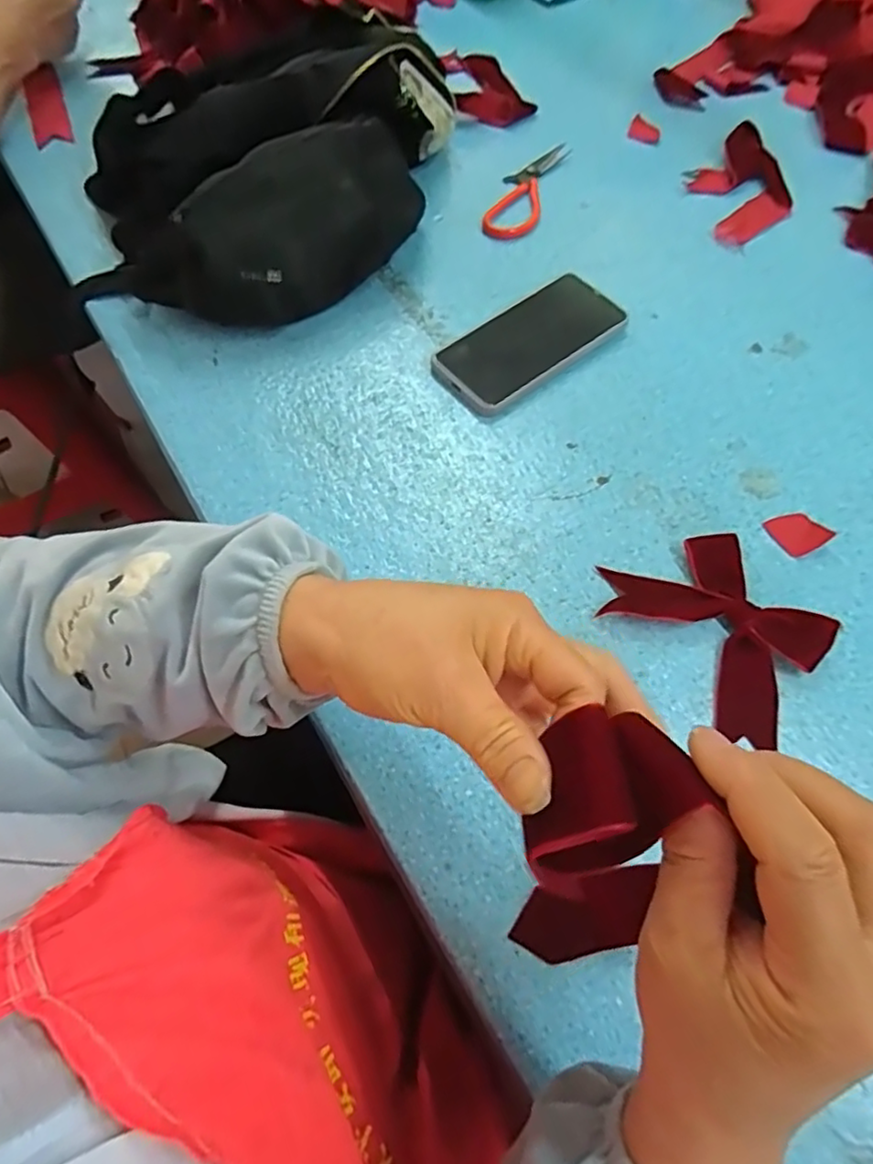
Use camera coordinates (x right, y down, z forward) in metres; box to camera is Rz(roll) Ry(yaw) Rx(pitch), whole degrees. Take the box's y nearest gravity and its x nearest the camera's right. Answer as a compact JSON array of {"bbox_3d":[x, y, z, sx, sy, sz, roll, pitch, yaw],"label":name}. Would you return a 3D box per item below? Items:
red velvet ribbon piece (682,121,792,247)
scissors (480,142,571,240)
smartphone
[{"bbox_3d":[0.308,-0.400,0.628,0.092,0.025,0.145,-8,64,-4],"label":"red velvet ribbon piece"},{"bbox_3d":[0.090,-0.397,0.633,0.050,0.007,0.153,19,65,9],"label":"scissors"},{"bbox_3d":[0.076,-0.203,0.528,0.158,0.013,0.078,-35,69,-12],"label":"smartphone"}]

